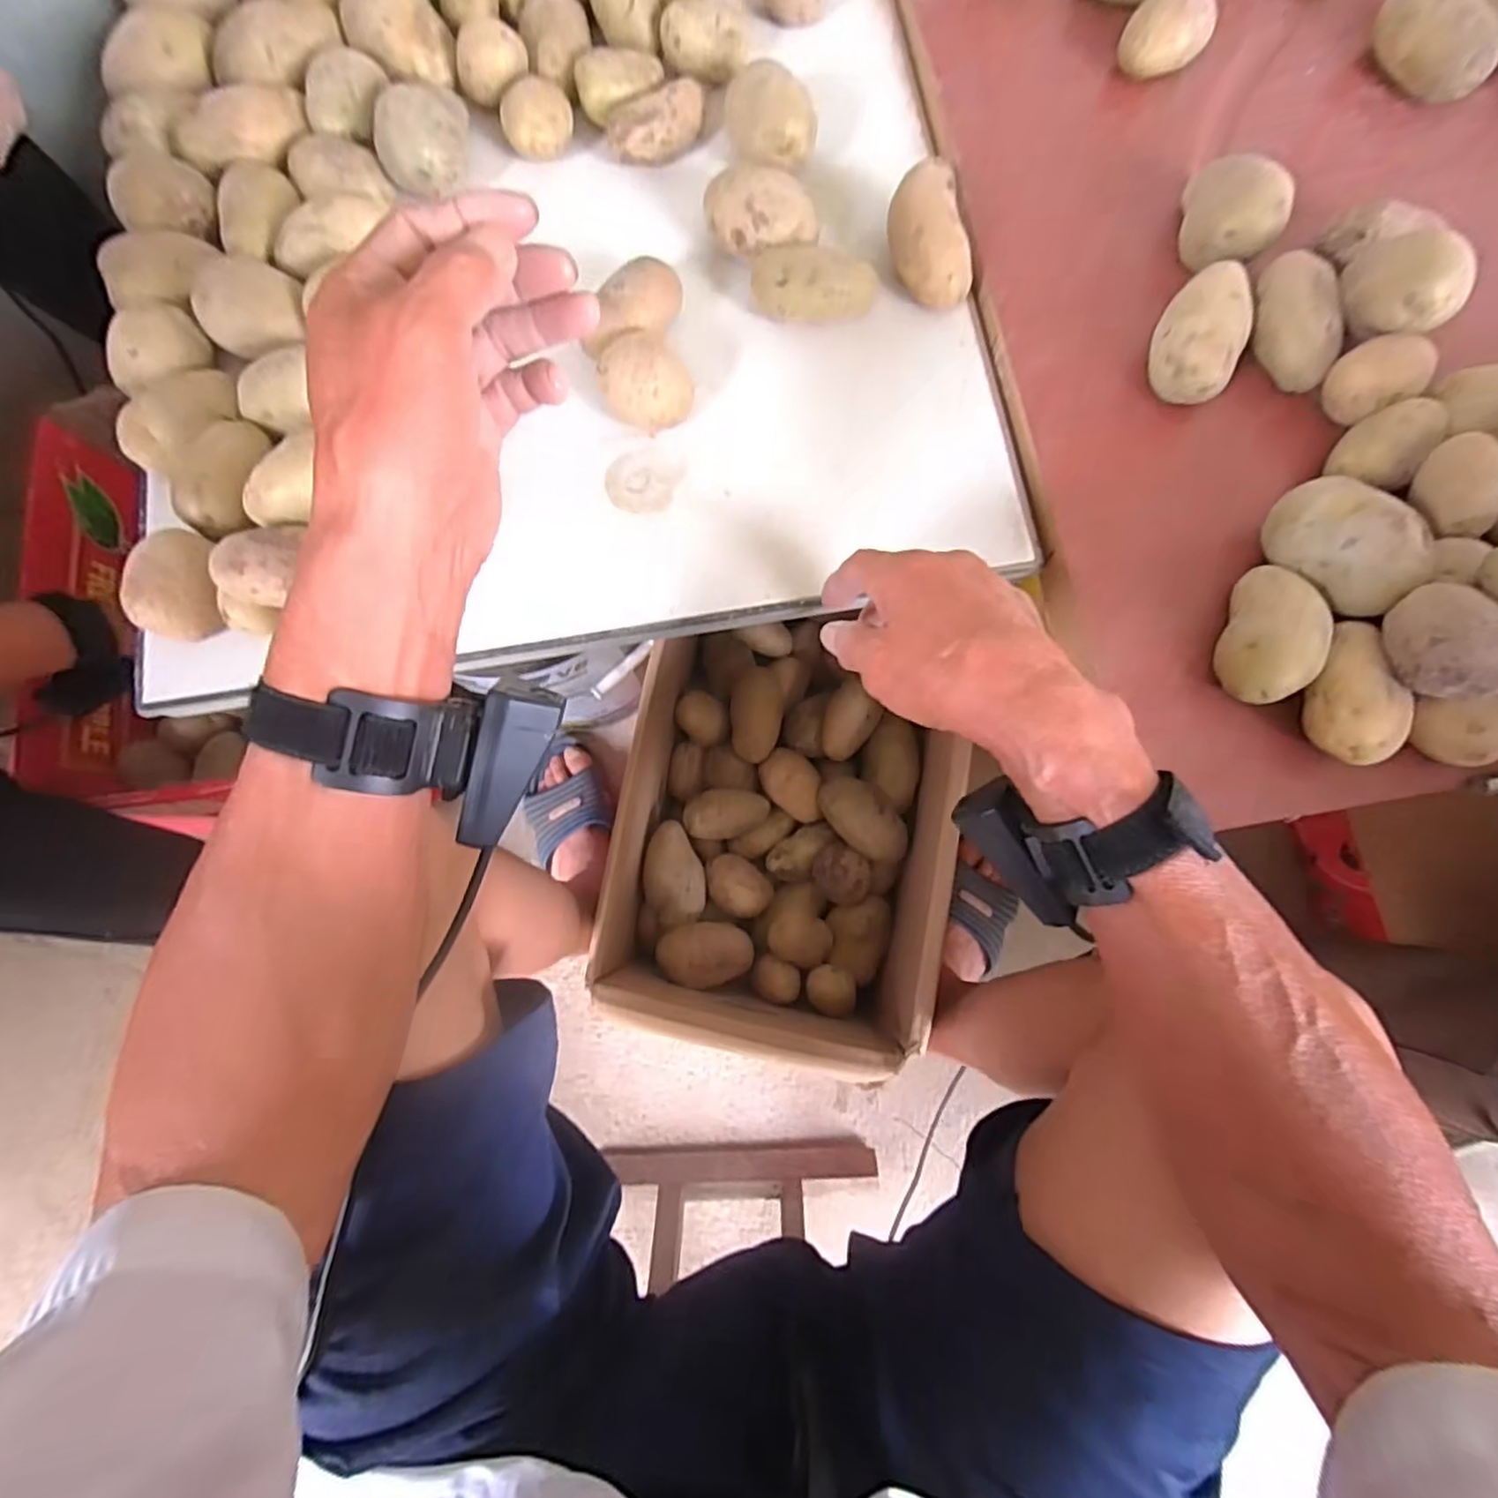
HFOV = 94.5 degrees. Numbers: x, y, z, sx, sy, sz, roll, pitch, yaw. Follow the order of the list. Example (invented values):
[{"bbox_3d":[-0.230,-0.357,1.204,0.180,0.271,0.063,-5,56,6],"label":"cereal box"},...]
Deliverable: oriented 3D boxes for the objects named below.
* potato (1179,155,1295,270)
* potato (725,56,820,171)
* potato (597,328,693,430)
[{"bbox_3d":[0.317,-0.353,0.460,0.065,0.048,0.061,31,79,8],"label":"potato"},{"bbox_3d":[0.014,-0.442,0.491,0.056,0.046,0.055,0,77,1],"label":"potato"},{"bbox_3d":[-0.068,-0.239,0.460,0.054,0.049,0.051,0,77,1],"label":"potato"}]

